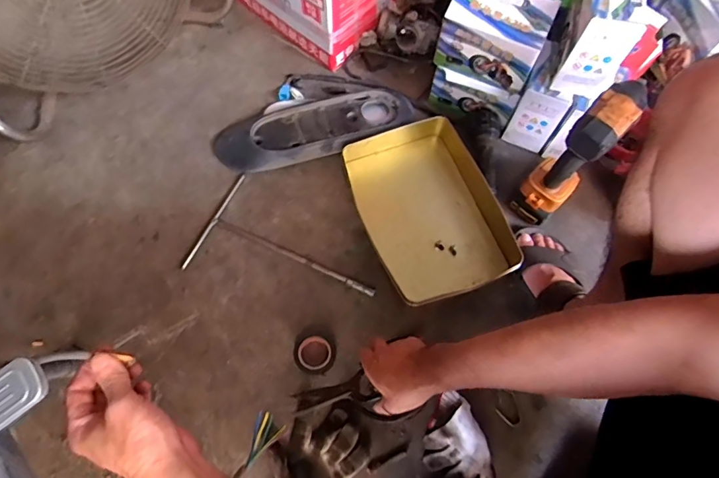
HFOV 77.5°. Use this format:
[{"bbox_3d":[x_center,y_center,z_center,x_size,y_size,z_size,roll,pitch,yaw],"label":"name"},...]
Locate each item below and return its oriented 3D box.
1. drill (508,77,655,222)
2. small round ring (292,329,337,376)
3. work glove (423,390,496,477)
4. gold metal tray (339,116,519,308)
[{"bbox_3d":[0.336,-0.130,0.692,0.066,0.224,0.141,43,72,14],"label":"drill"},{"bbox_3d":[-0.069,0.172,0.680,0.061,0.019,0.068,-37,73,-16],"label":"small round ring"},{"bbox_3d":[0.149,0.290,0.622,0.114,0.046,0.100,33,70,11],"label":"work glove"},{"bbox_3d":[0.114,-0.054,0.760,0.219,0.054,0.309,-21,70,-10],"label":"gold metal tray"}]

